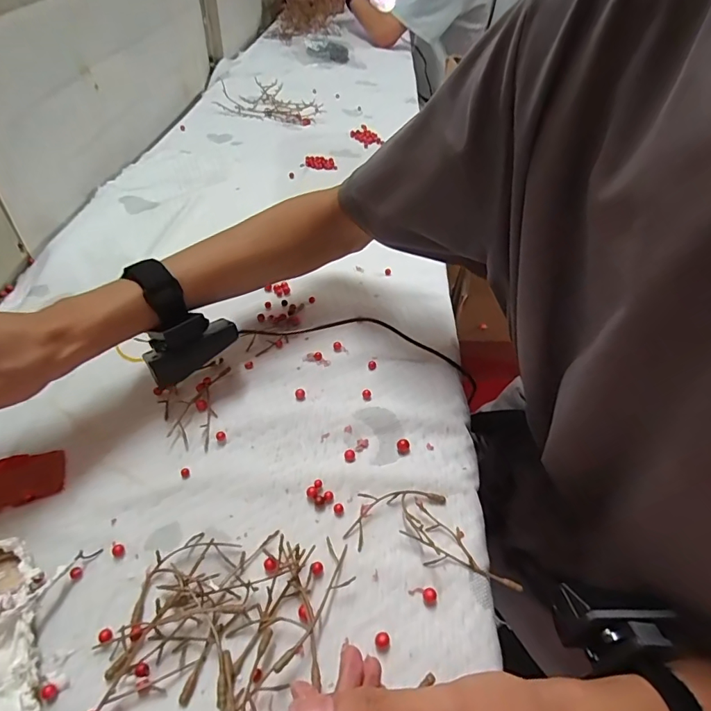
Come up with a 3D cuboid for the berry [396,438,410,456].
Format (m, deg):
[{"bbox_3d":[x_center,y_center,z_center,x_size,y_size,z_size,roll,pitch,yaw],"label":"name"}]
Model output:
[{"bbox_3d":[0.037,0.070,0.353,0.010,0.008,0.010,10,45,6],"label":"berry"}]

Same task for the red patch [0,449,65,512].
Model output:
[{"bbox_3d":[-0.237,0.086,0.316,0.060,0.004,0.041,-16,48,-20],"label":"red patch"}]

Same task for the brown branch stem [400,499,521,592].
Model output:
[{"bbox_3d":[0.066,0.129,0.297,0.082,0.010,0.033,33,51,26],"label":"brown branch stem"}]

